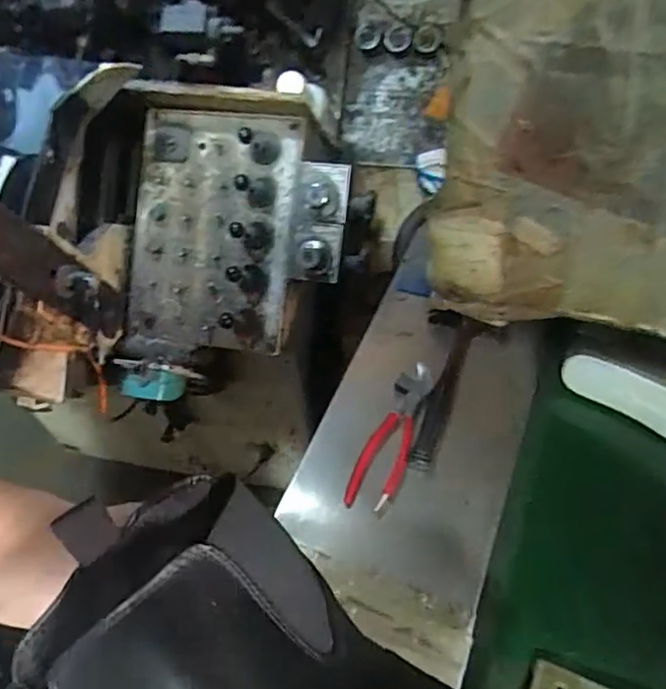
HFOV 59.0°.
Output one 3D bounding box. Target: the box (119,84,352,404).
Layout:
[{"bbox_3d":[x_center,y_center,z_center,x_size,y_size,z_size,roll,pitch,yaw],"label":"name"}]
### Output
[{"bbox_3d":[-0.153,-0.136,0.813,0.305,0.116,0.408,8,93,13],"label":"box"}]

